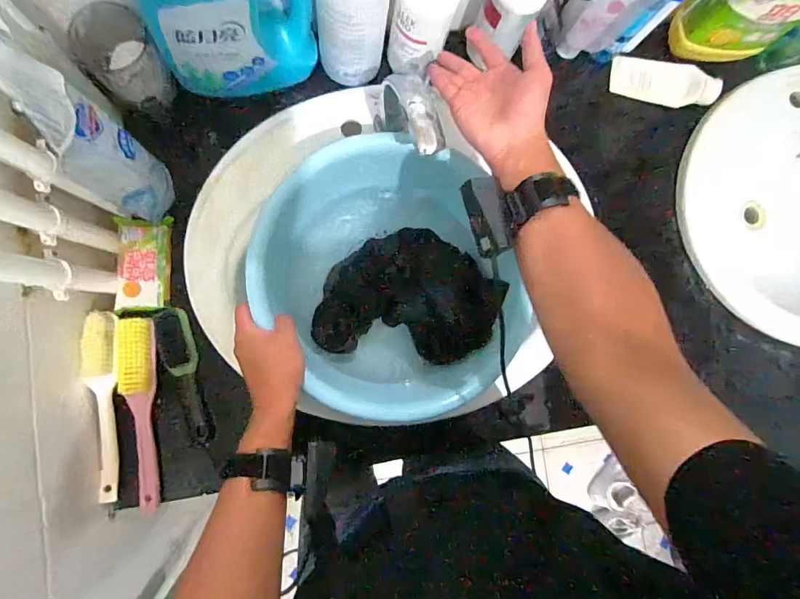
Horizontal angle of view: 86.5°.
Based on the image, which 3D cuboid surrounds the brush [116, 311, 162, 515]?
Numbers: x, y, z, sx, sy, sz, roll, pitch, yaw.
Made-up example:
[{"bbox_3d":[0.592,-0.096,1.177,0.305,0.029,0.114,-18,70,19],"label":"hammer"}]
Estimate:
[{"bbox_3d":[-0.312,0.138,0.507,0.038,0.025,0.228,-2,87,-10],"label":"brush"}]

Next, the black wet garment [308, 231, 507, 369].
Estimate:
[{"bbox_3d":[0.012,-0.009,0.572,0.229,0.063,0.171,7,86,-10],"label":"black wet garment"}]

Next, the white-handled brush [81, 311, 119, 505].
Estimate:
[{"bbox_3d":[-0.348,0.126,0.499,0.029,0.033,0.220,-2,87,-10],"label":"white-handled brush"}]

